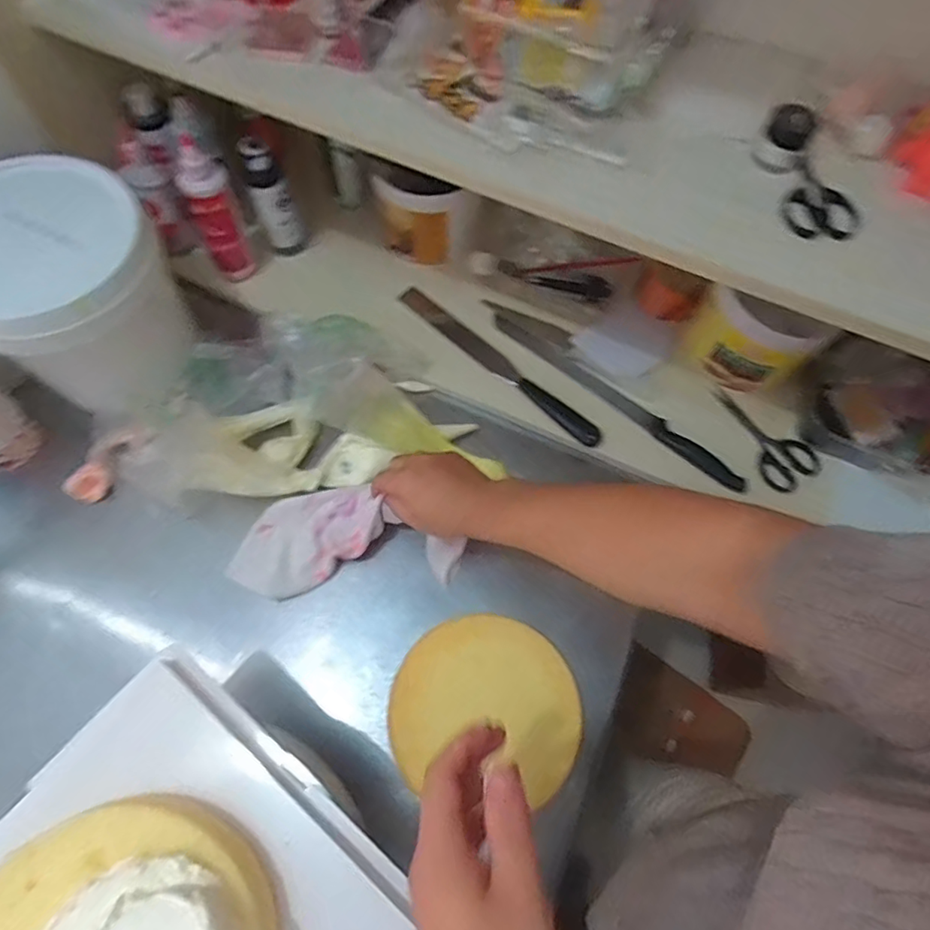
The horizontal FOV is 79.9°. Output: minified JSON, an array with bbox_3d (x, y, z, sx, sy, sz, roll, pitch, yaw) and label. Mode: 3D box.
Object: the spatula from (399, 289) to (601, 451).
[{"bbox_3d":[0.040,-0.130,0.695,0.314,0.013,0.033,39,71,15],"label":"spatula"}]

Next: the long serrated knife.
[{"bbox_3d":[0.178,-0.082,0.674,0.354,0.013,0.025,38,71,15],"label":"long serrated knife"}]

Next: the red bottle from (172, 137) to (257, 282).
[{"bbox_3d":[-0.290,-0.289,0.652,0.055,0.172,0.041,-25,69,-12],"label":"red bottle"}]

